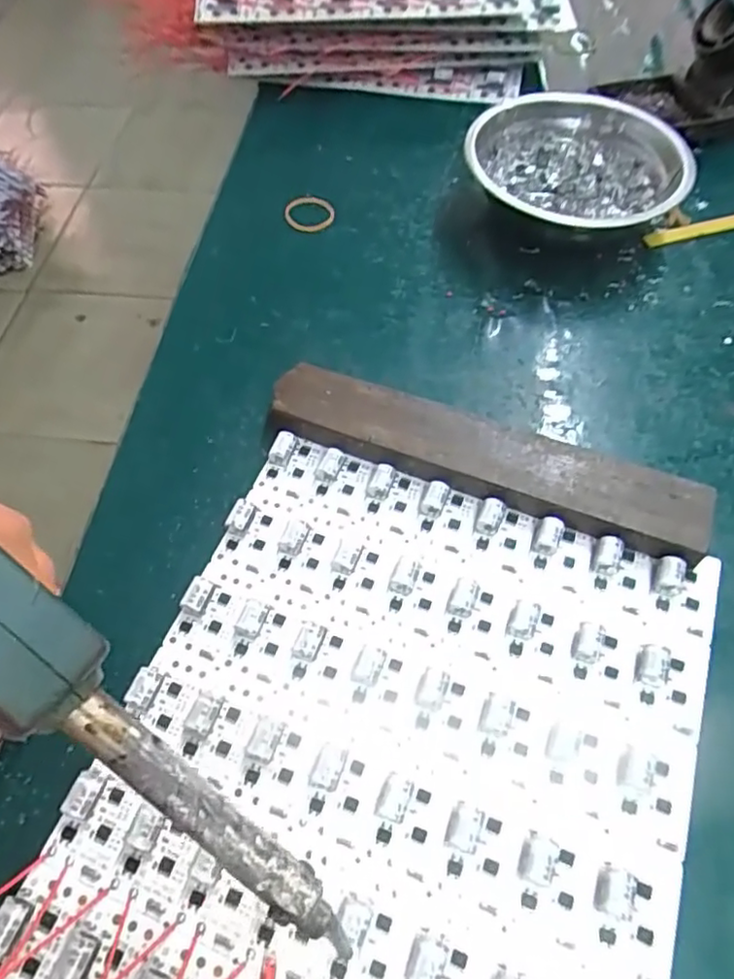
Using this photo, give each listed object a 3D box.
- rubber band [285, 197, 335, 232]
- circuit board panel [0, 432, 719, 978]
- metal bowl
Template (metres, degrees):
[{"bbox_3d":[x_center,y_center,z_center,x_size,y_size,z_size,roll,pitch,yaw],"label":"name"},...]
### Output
[{"bbox_3d":[-0.035,-0.171,0.392,0.029,0.006,0.030,-1,59,1],"label":"rubber band"},{"bbox_3d":[0.009,0.096,0.226,0.199,0.013,0.224,19,61,12],"label":"circuit board panel"},{"bbox_3d":[0.122,-0.185,0.373,0.118,0.044,0.118,-1,59,1],"label":"metal bowl"}]

